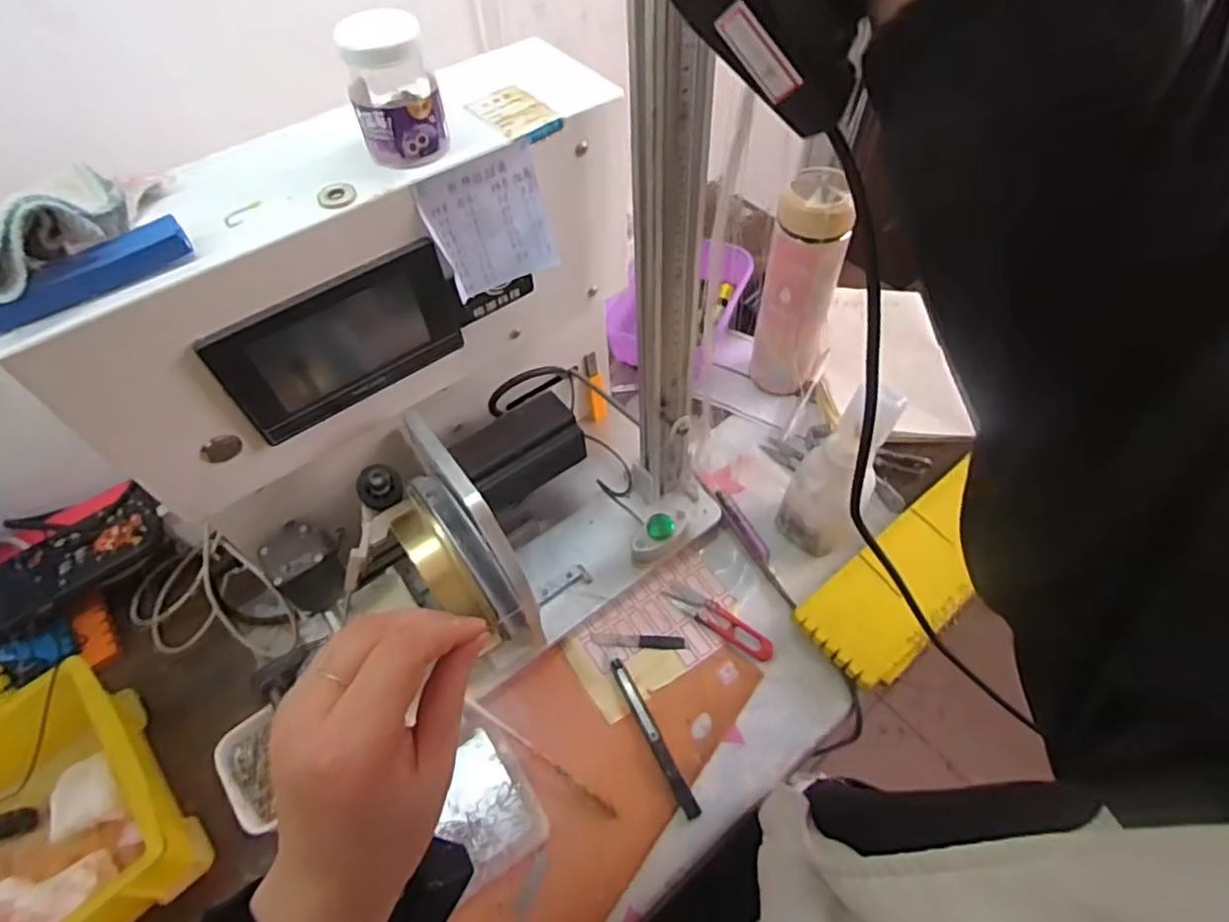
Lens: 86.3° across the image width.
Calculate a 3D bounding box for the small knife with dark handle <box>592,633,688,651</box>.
[{"bbox_3d":[0.022,0.151,0.548,0.079,0.005,0.012,0,55,3],"label":"small knife with dark handle"}]

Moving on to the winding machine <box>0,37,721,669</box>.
[{"bbox_3d":[-0.097,-0.012,0.464,0.216,0.339,0.340,38,65,25],"label":"winding machine"}]

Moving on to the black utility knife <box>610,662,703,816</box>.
[{"bbox_3d":[0.029,0.209,0.503,0.012,0.004,0.127,-24,57,-14],"label":"black utility knife"}]

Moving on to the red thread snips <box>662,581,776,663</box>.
[{"bbox_3d":[0.088,0.136,0.557,0.100,0.004,0.024,35,63,24],"label":"red thread snips"}]

